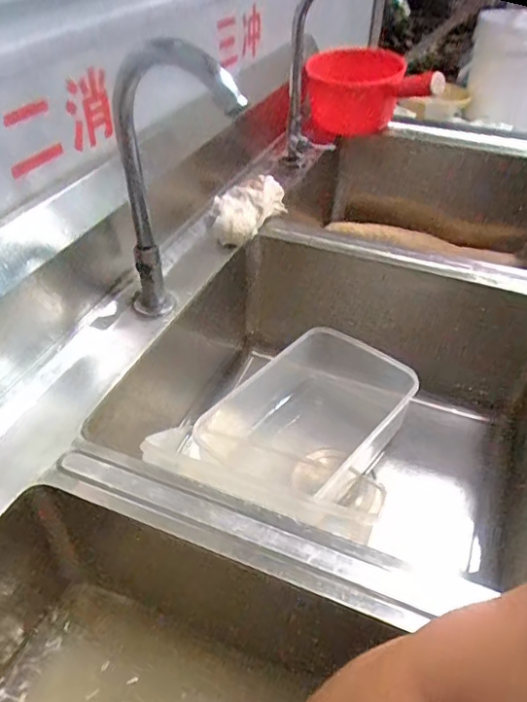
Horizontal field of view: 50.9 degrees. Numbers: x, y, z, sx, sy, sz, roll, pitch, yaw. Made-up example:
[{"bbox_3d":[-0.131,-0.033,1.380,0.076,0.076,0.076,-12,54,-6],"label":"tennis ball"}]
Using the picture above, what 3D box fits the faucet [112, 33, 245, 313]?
[{"bbox_3d":[-0.084,-0.128,0.524,0.045,0.281,0.156,-31,51,-31],"label":"faucet"}]

